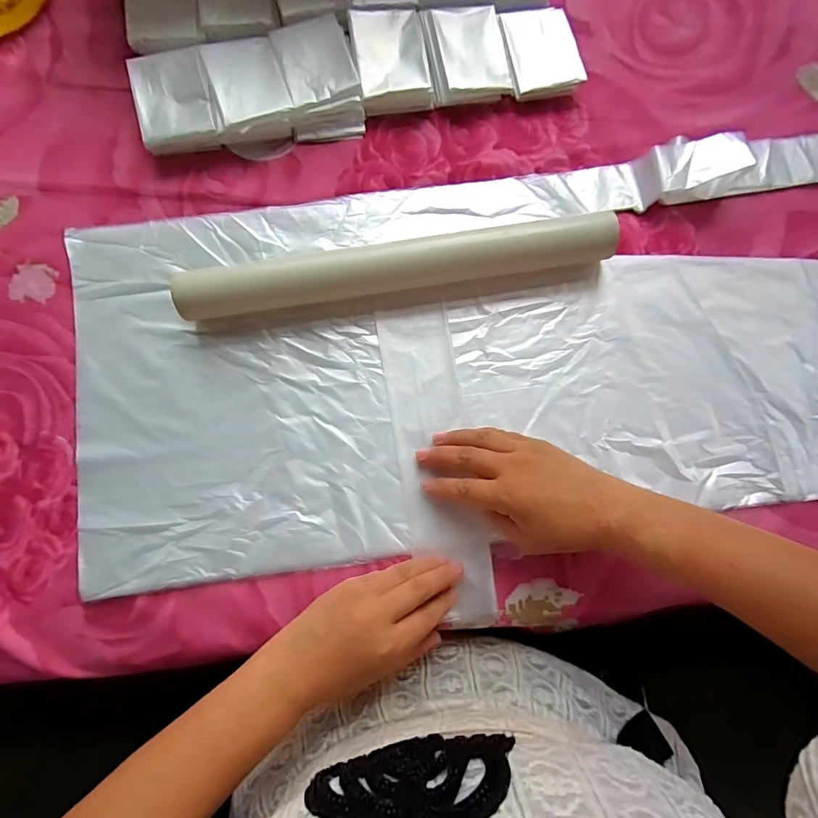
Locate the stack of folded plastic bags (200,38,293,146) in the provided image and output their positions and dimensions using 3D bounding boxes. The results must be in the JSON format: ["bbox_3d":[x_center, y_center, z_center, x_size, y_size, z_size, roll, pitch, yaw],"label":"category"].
[{"bbox_3d":[-0.142,-0.282,0.398,0.063,0.025,0.090,-17,83,-3],"label":"stack of folded plastic bags"}]

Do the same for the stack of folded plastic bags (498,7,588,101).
[{"bbox_3d":[0.122,-0.334,0.416,0.066,0.019,0.087,-14,83,-3],"label":"stack of folded plastic bags"}]

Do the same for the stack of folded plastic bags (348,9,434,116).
[{"bbox_3d":[-0.017,-0.320,0.407,0.063,0.024,0.087,-11,82,-2],"label":"stack of folded plastic bags"}]

